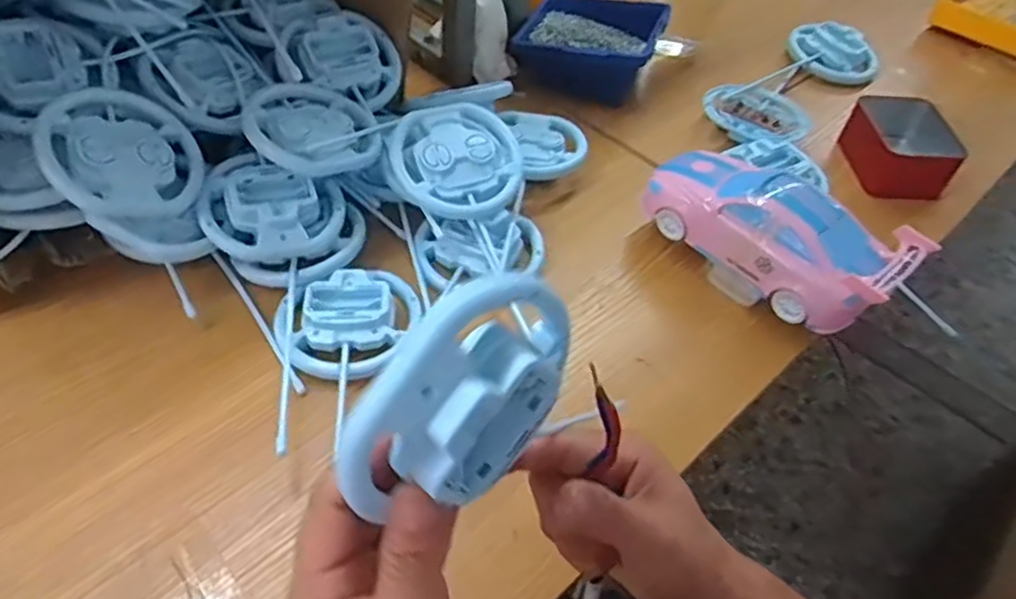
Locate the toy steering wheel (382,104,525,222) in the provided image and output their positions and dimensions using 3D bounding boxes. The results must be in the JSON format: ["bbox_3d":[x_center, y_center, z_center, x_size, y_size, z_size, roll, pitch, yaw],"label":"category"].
[{"bbox_3d":[-0.043,-0.109,0.555,0.105,0.024,0.093,-3,76,-13],"label":"toy steering wheel"}]

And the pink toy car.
[{"bbox_3d":[0.199,-0.048,0.543,0.195,0.092,0.080,38,56,24],"label":"pink toy car"}]

